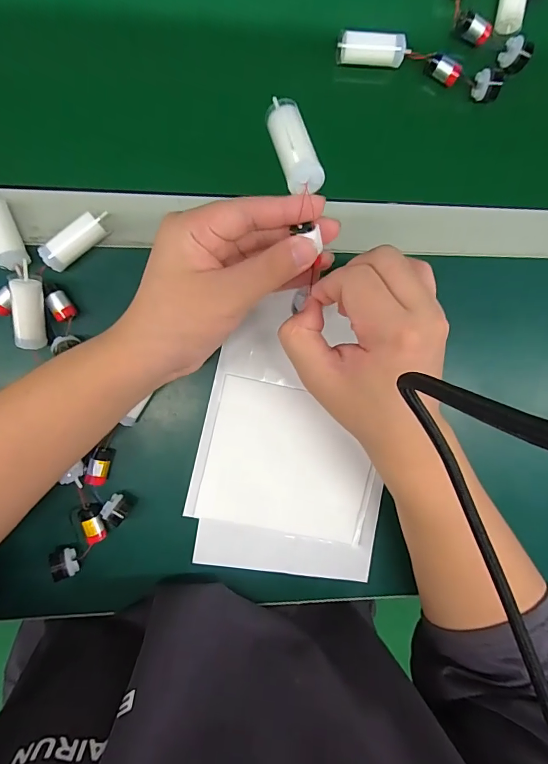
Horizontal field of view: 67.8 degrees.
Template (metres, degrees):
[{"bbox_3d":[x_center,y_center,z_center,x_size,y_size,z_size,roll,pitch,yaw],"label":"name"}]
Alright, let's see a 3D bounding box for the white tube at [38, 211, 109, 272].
[{"bbox_3d":[-0.148,-0.106,0.306,0.056,0.021,0.018,-39,104,0],"label":"white tube"}]

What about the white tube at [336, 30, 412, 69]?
[{"bbox_3d":[0.078,-0.263,0.328,0.056,0.025,0.018,3,100,-10],"label":"white tube"}]

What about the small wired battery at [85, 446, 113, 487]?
[{"bbox_3d":[-0.136,0.066,0.318,0.014,0.012,0.029,12,99,-11],"label":"small wired battery"}]

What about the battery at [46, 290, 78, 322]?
[{"bbox_3d":[-0.160,-0.057,0.307,0.015,0.012,0.021,-21,103,-5],"label":"battery"}]

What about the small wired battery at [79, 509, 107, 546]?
[{"bbox_3d":[-0.140,0.112,0.317,0.012,0.010,0.028,-15,103,-6],"label":"small wired battery"}]

